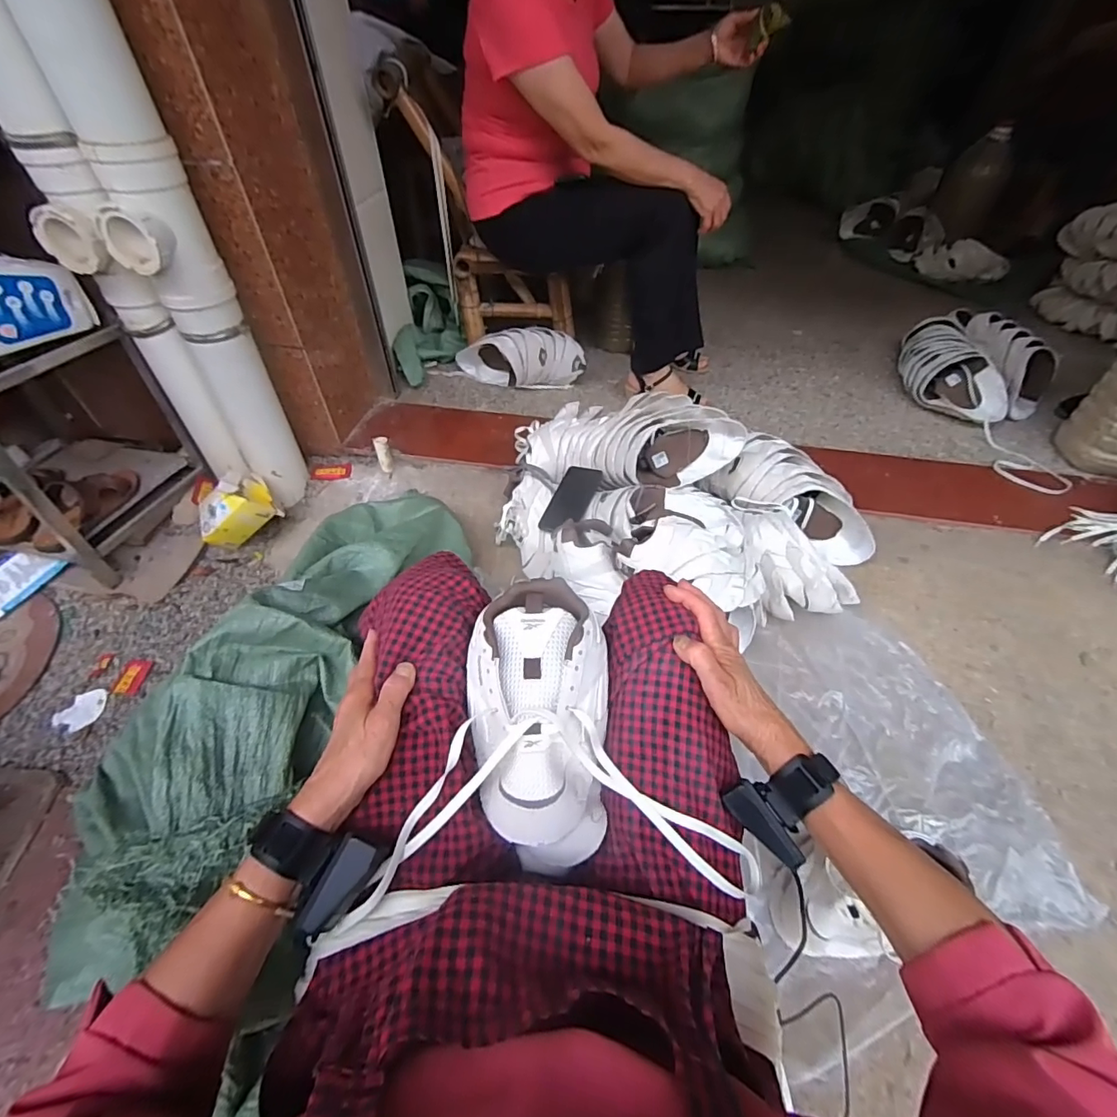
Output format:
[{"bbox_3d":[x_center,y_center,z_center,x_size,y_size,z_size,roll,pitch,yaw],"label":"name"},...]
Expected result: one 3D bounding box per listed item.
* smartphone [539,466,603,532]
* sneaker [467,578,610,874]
[{"bbox_3d":[0.026,-0.116,0.986,0.073,0.010,0.154,17,64,19],"label":"smartphone"},{"bbox_3d":[-0.015,0.141,0.456,0.122,0.101,0.221,-6,53,-4],"label":"sneaker"}]

